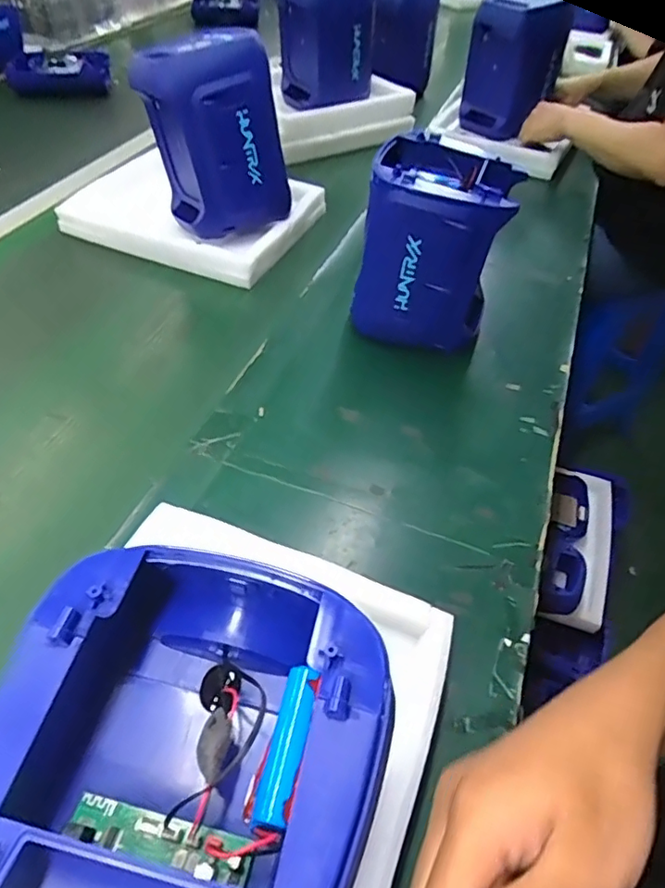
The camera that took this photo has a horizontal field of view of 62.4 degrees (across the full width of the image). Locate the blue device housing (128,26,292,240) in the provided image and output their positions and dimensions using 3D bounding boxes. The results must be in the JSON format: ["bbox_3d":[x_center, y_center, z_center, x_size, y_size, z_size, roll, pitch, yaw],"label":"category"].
[{"bbox_3d":[-0.181,-0.460,0.841,0.177,0.254,0.155,-26,54,-20],"label":"blue device housing"}]

